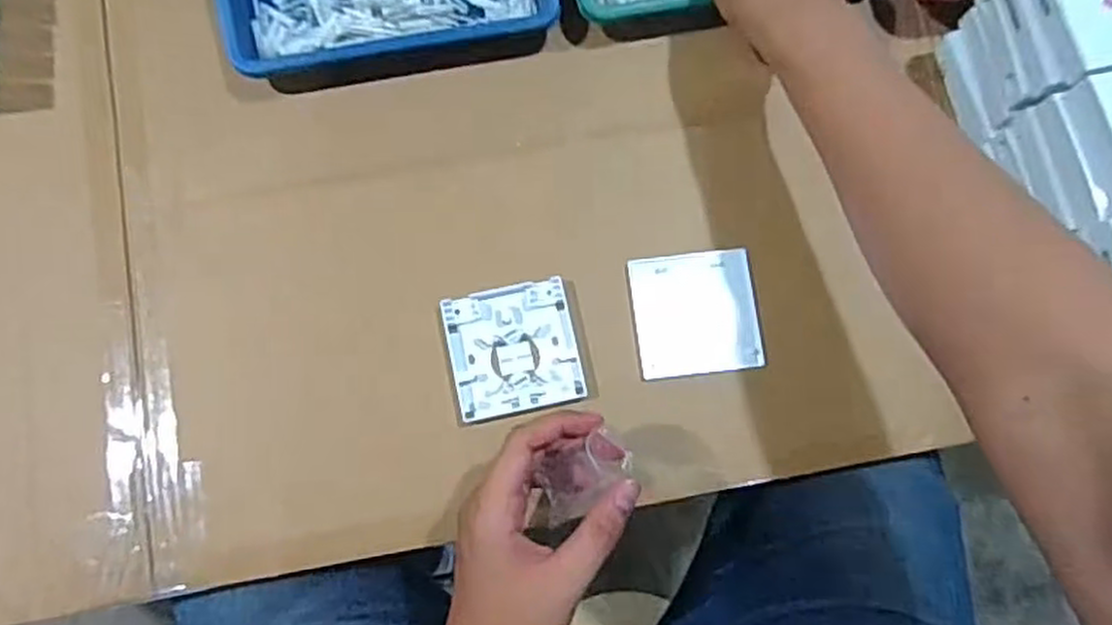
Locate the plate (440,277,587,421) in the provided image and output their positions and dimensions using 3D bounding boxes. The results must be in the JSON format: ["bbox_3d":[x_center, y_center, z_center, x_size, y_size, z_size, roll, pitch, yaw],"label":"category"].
[{"bbox_3d":[-0.029,0.025,0.526,0.086,0.009,0.085,-12,81,-3],"label":"plate"}]

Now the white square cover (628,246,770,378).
[{"bbox_3d":[0.099,0.000,0.536,0.087,0.010,0.086,-6,80,-3],"label":"white square cover"}]

